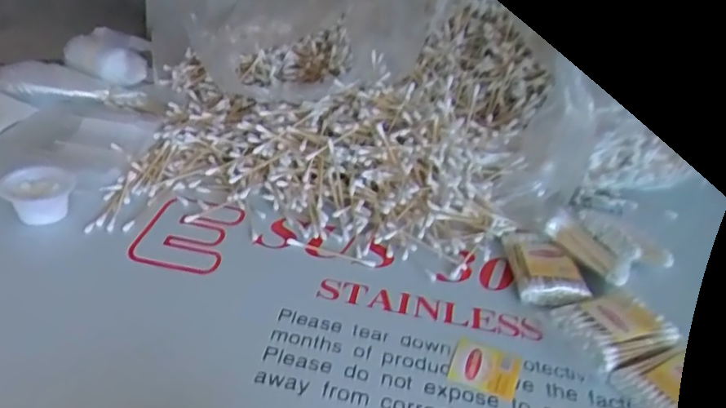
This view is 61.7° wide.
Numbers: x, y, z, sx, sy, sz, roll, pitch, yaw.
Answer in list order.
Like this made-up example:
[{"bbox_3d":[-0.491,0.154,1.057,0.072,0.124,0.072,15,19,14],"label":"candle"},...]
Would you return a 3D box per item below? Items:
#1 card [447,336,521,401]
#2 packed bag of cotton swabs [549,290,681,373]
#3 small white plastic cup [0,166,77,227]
[{"bbox_3d":[0.082,0.109,0.406,0.044,0.004,0.041,16,34,13],"label":"card"},{"bbox_3d":[0.182,0.091,0.441,0.075,0.022,0.055,-10,37,-24],"label":"packed bag of cotton swabs"},{"bbox_3d":[-0.258,-0.008,0.483,0.047,0.031,0.050,5,33,-3],"label":"small white plastic cup"}]

